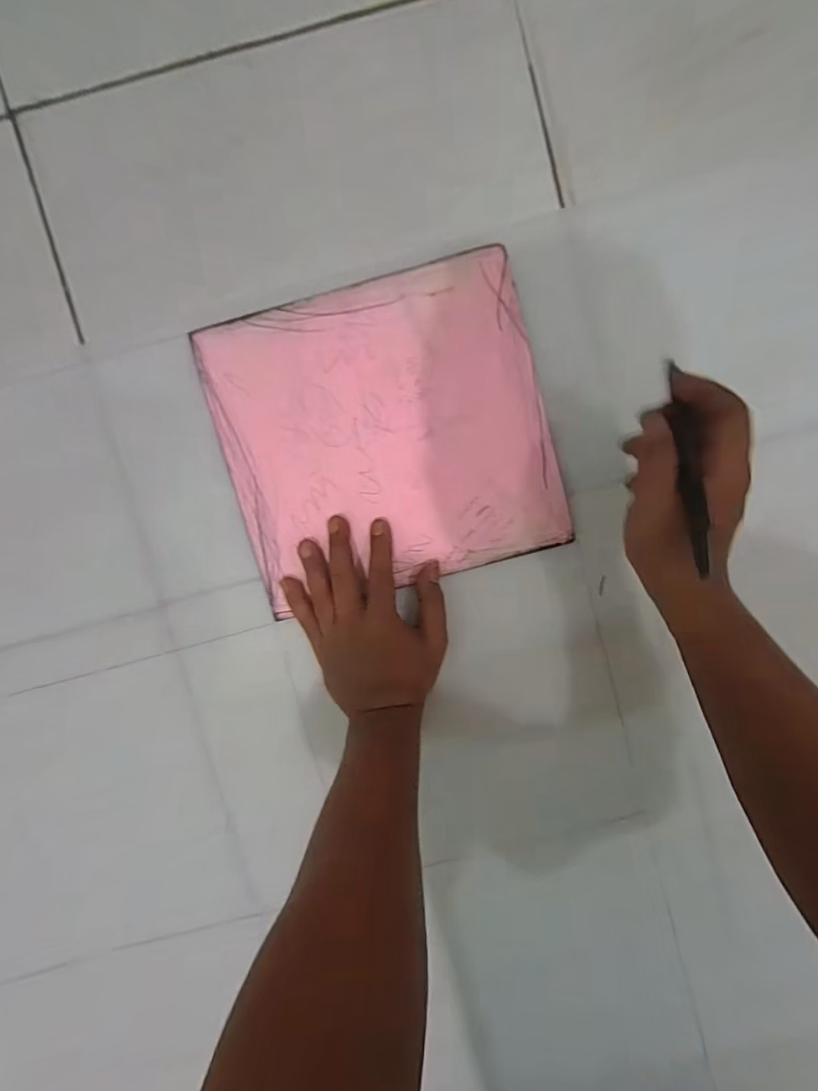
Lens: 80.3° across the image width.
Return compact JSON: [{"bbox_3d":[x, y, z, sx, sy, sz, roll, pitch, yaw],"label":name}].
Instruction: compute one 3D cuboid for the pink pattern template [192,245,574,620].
[{"bbox_3d":[-0.018,-0.087,0.389,0.248,0.006,0.233,-15,96,2],"label":"pink pattern template"}]

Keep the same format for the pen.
[{"bbox_3d":[0.169,-0.053,0.292,0.009,0.005,0.138,4,70,-1],"label":"pen"}]

